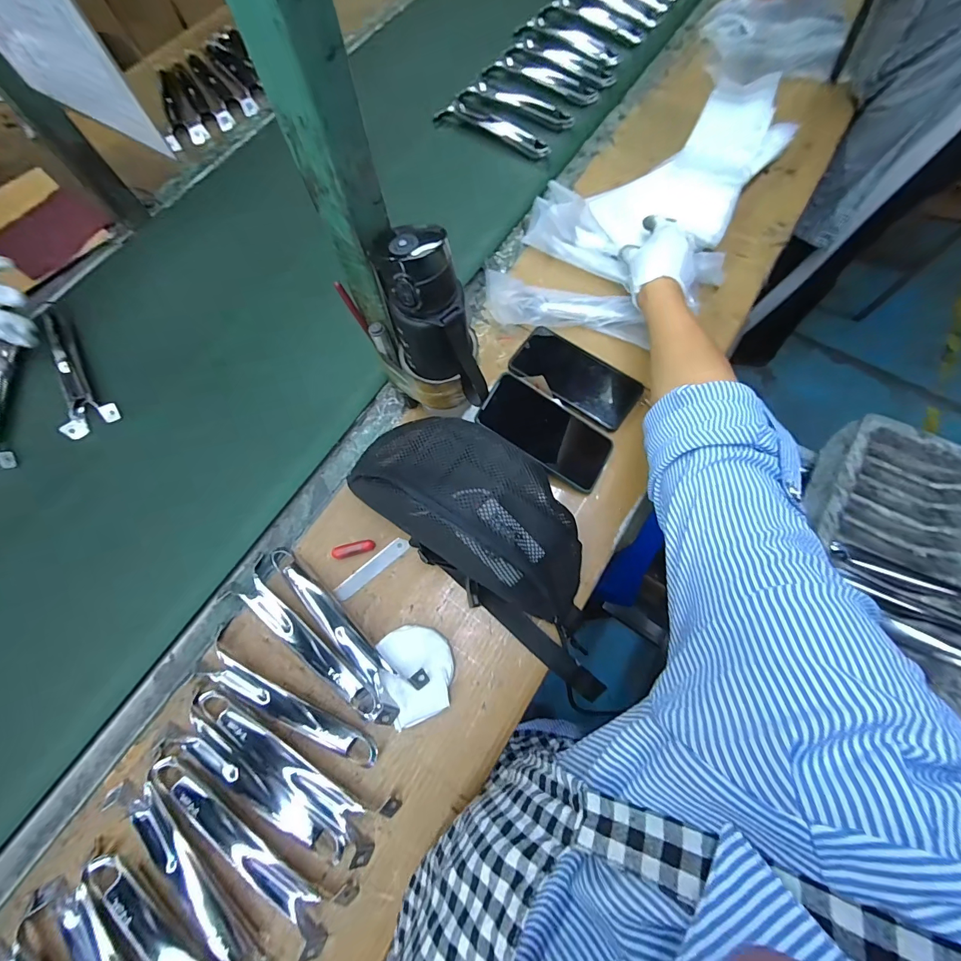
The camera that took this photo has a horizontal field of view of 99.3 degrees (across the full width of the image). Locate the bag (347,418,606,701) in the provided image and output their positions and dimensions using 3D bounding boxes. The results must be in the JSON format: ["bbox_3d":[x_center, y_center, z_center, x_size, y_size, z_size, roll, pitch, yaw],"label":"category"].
[{"bbox_3d":[0.010,0.063,0.435,0.175,0.114,0.336,-37,85,-10],"label":"bag"}]

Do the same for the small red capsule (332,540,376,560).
[{"bbox_3d":[-0.146,0.079,0.471,0.046,0.011,0.014,-17,71,-3],"label":"small red capsule"}]

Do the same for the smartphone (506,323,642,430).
[{"bbox_3d":[0.121,-0.133,0.532,0.164,0.016,0.078,37,76,14],"label":"smartphone"}]

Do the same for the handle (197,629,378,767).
[{"bbox_3d":[-0.198,0.230,0.413,0.203,0.024,0.038,30,75,12],"label":"handle"}]

